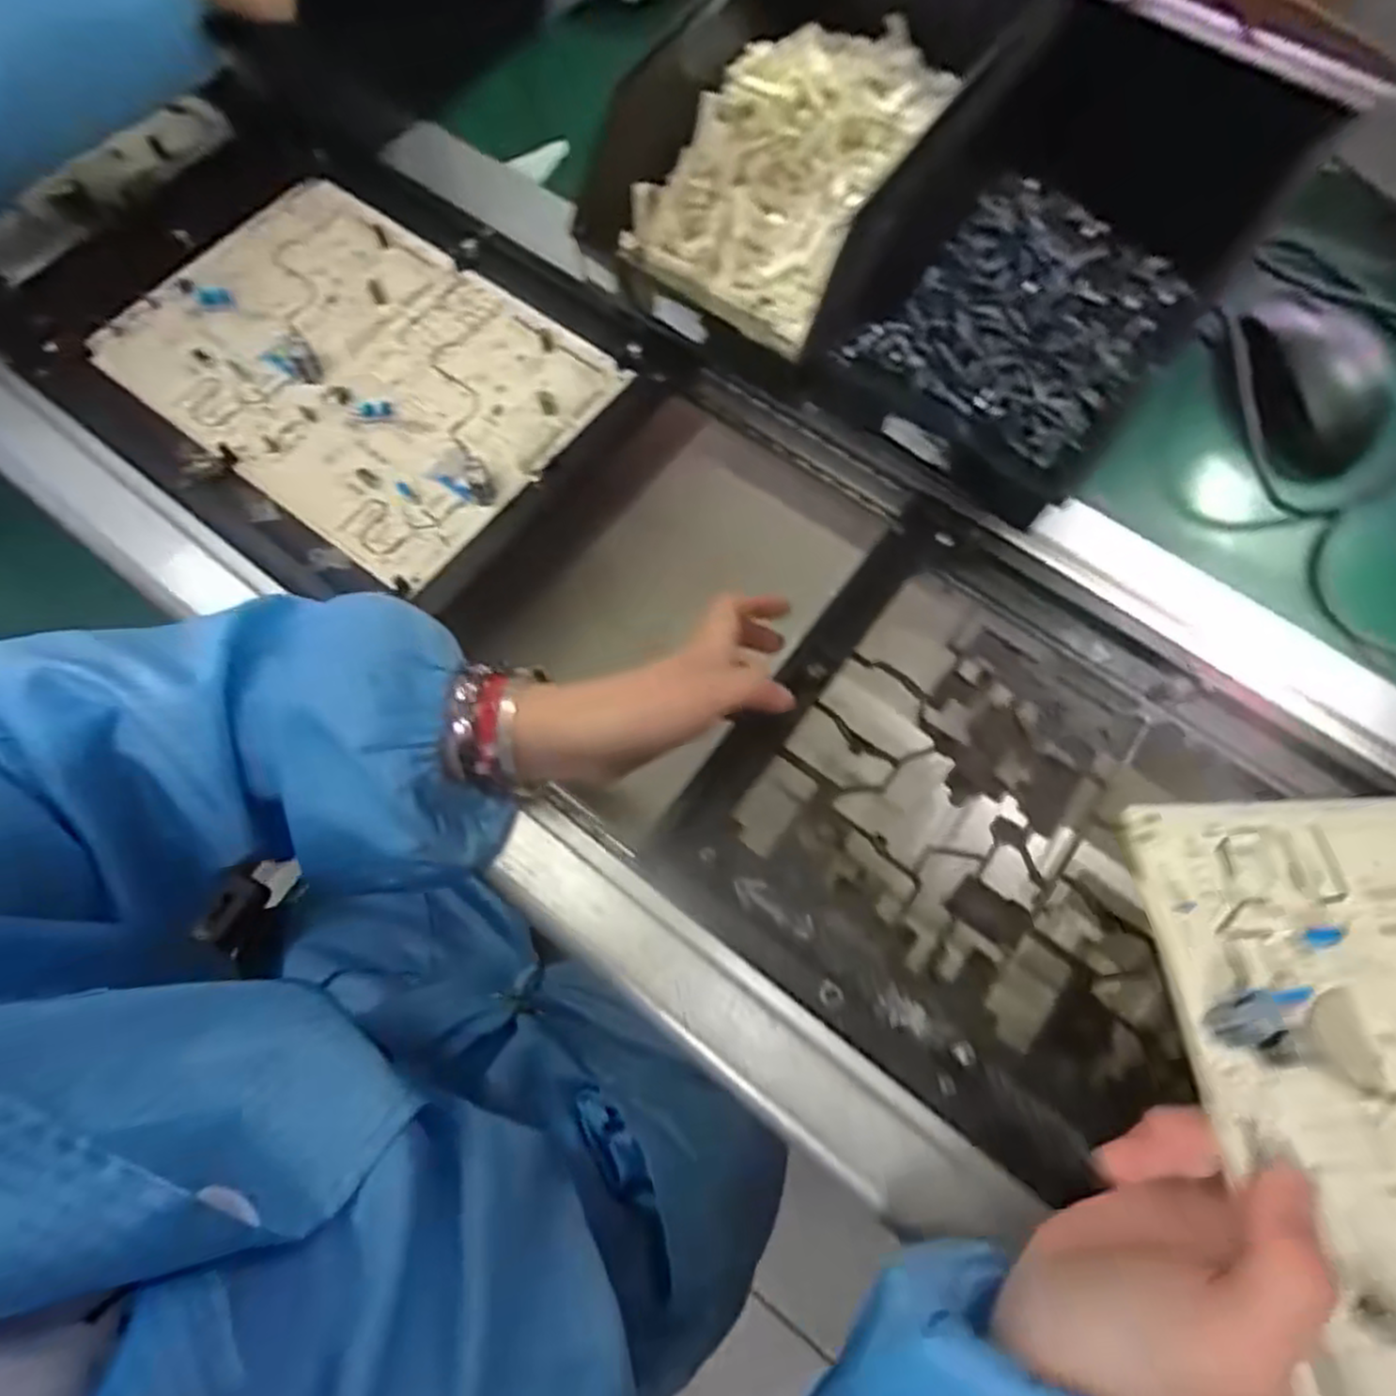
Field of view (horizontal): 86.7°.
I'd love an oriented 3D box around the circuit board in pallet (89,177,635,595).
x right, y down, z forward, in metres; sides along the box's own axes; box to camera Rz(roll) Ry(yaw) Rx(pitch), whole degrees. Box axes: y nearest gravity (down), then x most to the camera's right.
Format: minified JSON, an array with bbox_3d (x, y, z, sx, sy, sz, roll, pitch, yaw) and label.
[{"bbox_3d":[-0.212,-0.210,0.458,0.288,0.009,0.192,36,74,12],"label":"circuit board in pallet"}]

